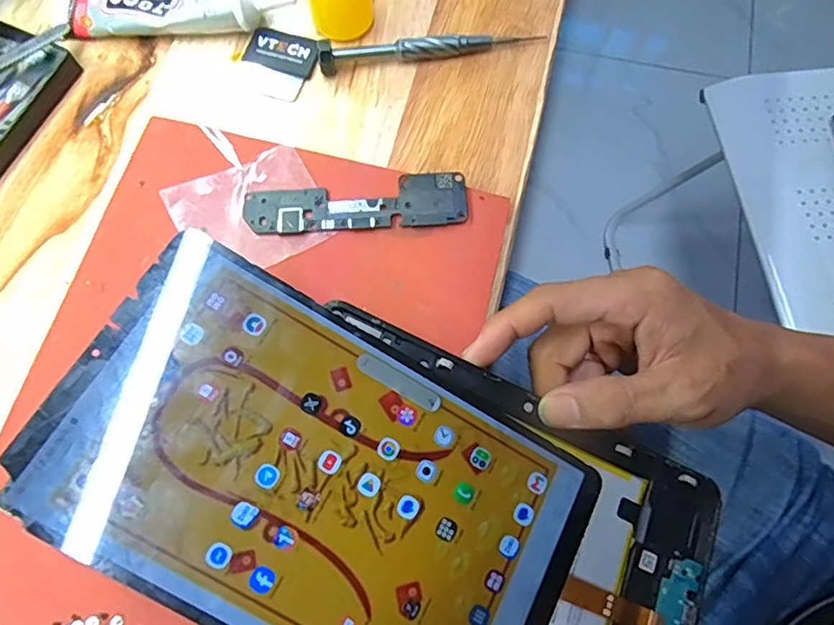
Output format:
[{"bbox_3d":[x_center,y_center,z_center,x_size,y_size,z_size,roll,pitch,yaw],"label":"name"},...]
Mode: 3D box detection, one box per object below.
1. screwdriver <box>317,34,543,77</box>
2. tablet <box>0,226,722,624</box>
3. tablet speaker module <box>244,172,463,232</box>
[{"bbox_3d":[0.008,-0.149,0.312,0.127,0.016,0.013,-11,73,-6],"label":"screwdriver"},{"bbox_3d":[-0.002,0.080,0.225,0.271,0.015,0.131,27,69,-8],"label":"tablet"},{"bbox_3d":[-0.030,-0.055,0.278,0.109,0.005,0.029,-2,72,-3],"label":"tablet speaker module"}]

